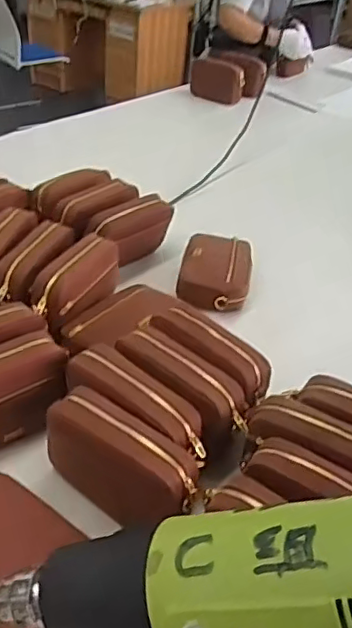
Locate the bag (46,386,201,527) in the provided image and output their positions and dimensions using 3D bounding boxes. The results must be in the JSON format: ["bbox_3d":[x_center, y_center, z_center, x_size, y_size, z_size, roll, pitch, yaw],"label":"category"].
[{"bbox_3d":[-0.061,0.174,0.692,0.192,0.104,0.066,29,42,28],"label":"bag"}]

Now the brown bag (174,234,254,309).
[{"bbox_3d":[0.073,-0.080,1.096,0.125,0.060,0.171,9,36,5],"label":"brown bag"}]

